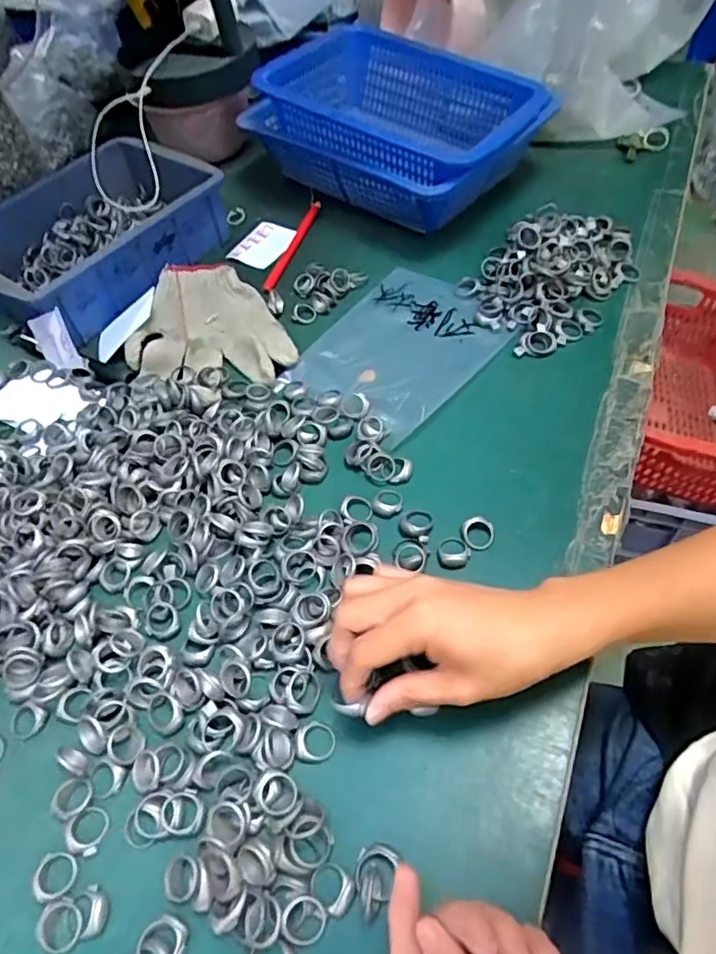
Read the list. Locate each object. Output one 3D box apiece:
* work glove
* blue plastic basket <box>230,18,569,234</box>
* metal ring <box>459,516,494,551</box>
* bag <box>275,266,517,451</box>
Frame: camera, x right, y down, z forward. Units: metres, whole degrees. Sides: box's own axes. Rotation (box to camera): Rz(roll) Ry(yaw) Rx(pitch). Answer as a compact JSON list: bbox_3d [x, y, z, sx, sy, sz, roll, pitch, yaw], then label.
[{"bbox_3d":[-0.148,-0.143,0.556,0.132,0.016,0.193,-24,56,-11],"label":"work glove"},{"bbox_3d":[0.035,-0.404,0.661,0.335,0.103,0.201,30,62,24],"label":"blue plastic basket"},{"bbox_3d":[0.083,0.038,0.412,0.022,0.005,0.023,-3,54,4],"label":"metal ring"},{"bbox_3d":[0.036,-0.118,0.532,0.147,0.012,0.188,30,58,28],"label":"bag"}]

